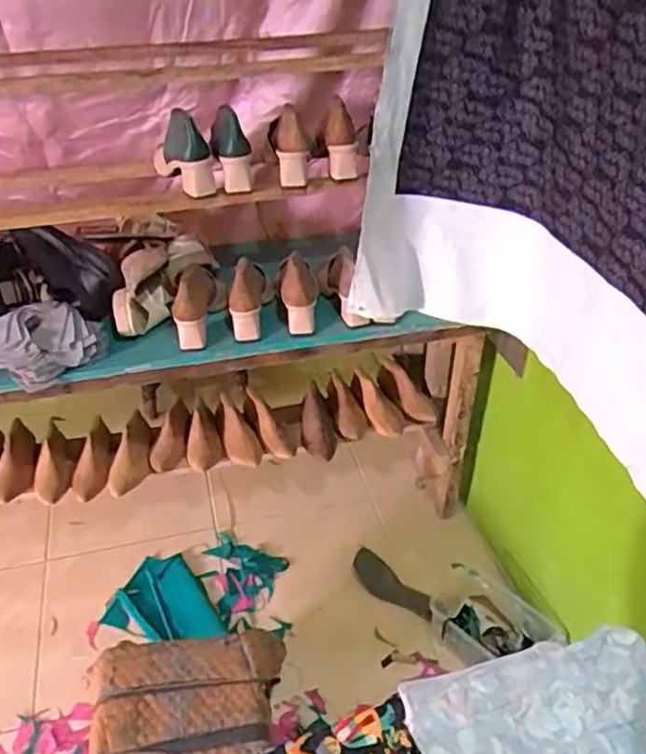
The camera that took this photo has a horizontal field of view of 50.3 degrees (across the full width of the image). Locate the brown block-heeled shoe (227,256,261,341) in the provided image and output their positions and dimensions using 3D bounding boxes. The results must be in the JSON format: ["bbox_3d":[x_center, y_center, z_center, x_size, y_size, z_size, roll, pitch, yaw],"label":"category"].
[{"bbox_3d":[-0.143,-0.139,1.285,0.064,0.085,0.152,-3,59,-4],"label":"brown block-heeled shoe"}]

